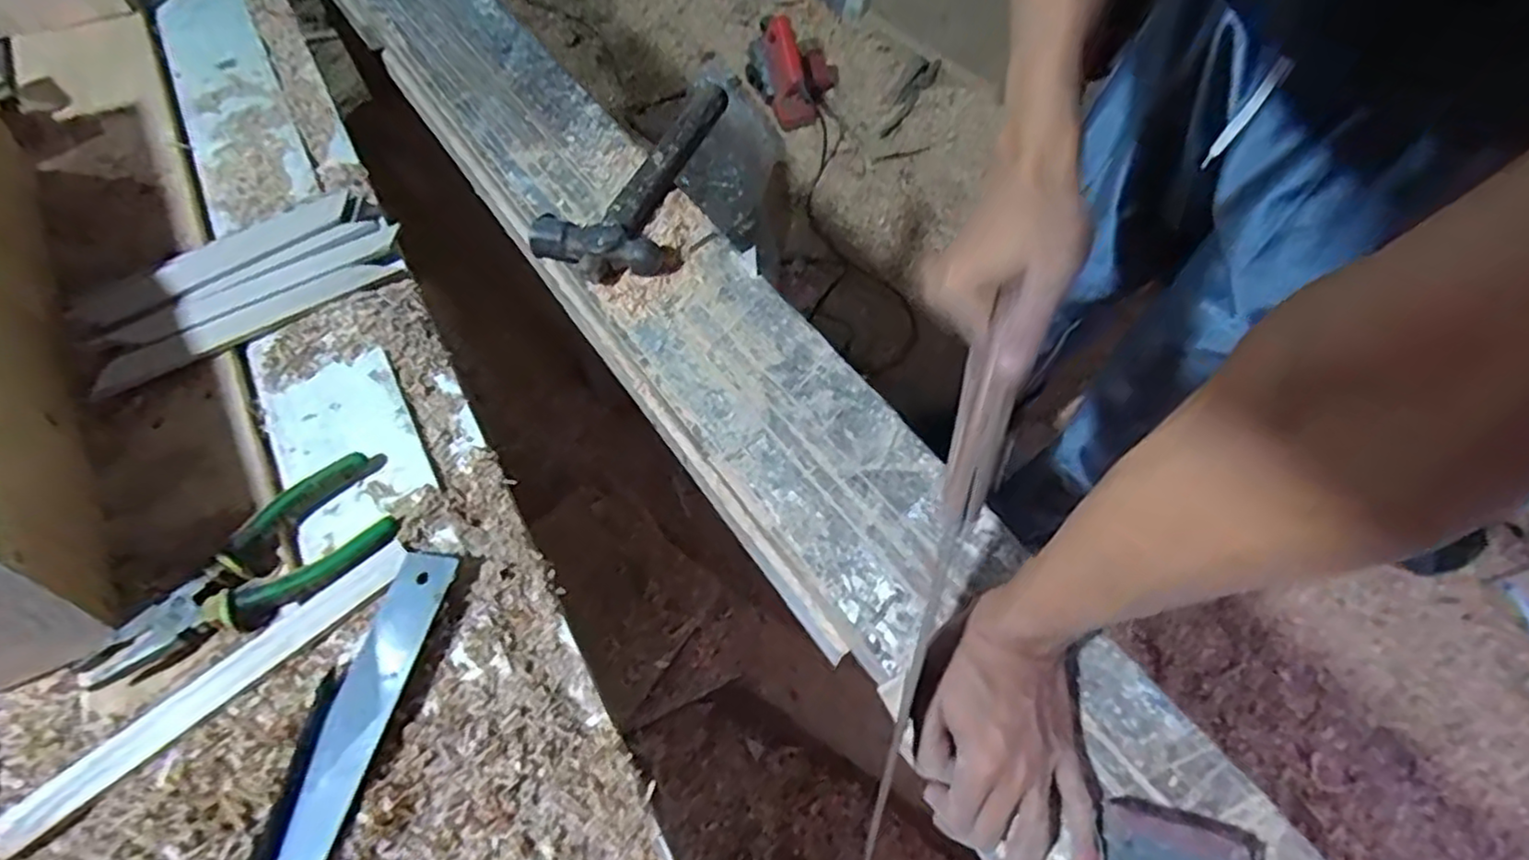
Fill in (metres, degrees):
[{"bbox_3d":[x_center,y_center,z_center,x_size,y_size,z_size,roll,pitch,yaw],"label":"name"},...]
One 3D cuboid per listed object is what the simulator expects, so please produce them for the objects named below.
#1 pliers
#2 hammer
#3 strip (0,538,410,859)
[{"bbox_3d":[-0.318,0.085,0.431,0.077,0.014,0.180,41,65,19],"label":"pliers"},{"bbox_3d":[-0.103,-0.240,0.629,0.112,0.035,0.255,14,59,5],"label":"hammer"},{"bbox_3d":[-0.314,0.143,0.405,0.027,0.009,0.225,41,65,19],"label":"strip"}]

